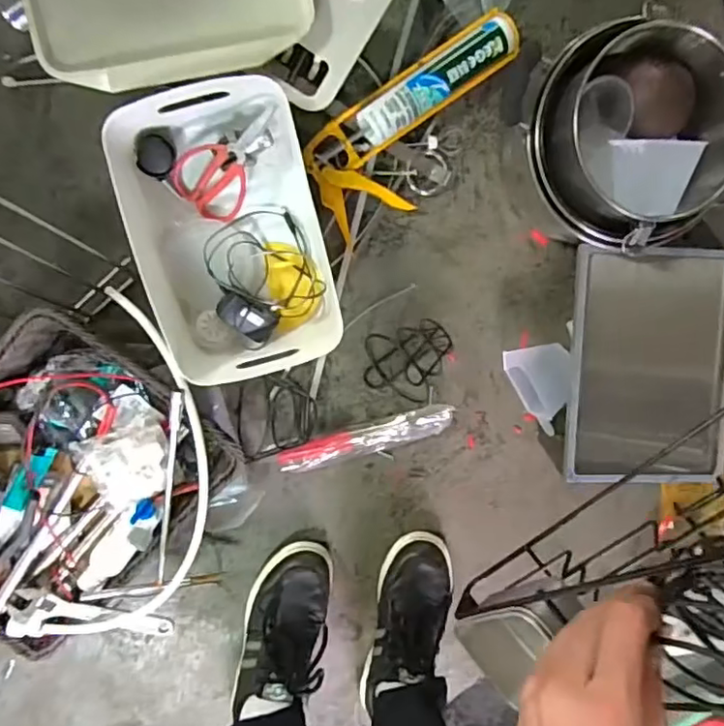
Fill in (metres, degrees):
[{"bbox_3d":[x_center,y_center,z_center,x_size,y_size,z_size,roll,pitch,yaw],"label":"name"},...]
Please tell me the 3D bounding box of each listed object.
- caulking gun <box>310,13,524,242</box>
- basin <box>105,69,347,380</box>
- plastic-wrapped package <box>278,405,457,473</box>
[{"bbox_3d":[0.075,-0.297,0.759,0.314,0.069,0.138,-36,100,0],"label":"caulking gun"},{"bbox_3d":[-0.153,-0.146,0.713,0.191,0.150,0.318,-14,100,-4],"label":"basin"},{"bbox_3d":[0.009,0.104,0.812,0.245,0.036,0.043,-15,100,-3],"label":"plastic-wrapped package"}]

